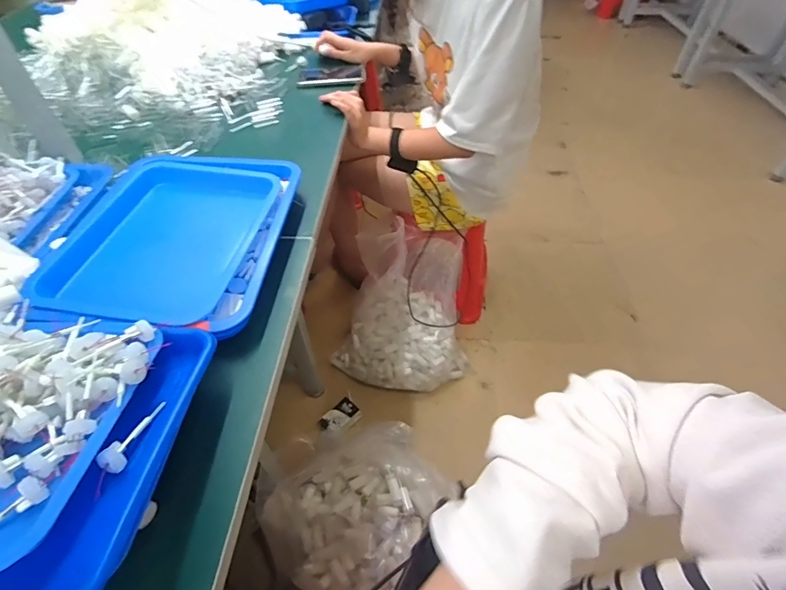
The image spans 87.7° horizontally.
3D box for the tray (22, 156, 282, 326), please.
[{"bbox_3d":[-0.307,-0.087,0.550,0.236,0.047,0.279,9,50,9],"label":"tray"}]

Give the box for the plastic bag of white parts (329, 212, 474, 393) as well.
[{"bbox_3d":[0.024,0.034,1.153,0.387,0.404,0.305,3,49,4],"label":"plastic bag of white parts"}]

